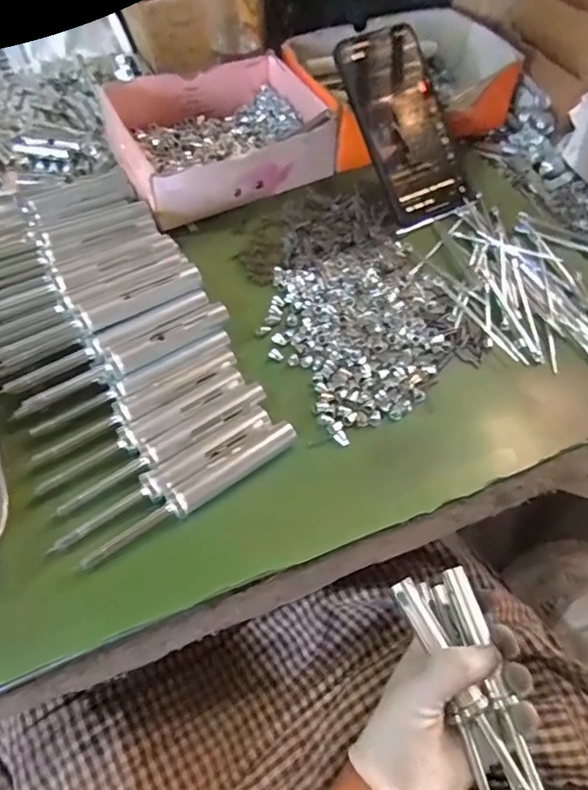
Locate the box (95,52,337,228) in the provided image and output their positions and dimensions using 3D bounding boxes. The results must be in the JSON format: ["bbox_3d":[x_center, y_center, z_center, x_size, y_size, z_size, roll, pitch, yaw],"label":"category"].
[{"bbox_3d":[-0.068,-0.240,0.470,0.182,0.052,0.148,-25,63,-15],"label":"box"}]

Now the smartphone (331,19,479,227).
[{"bbox_3d":[0.096,-0.230,0.444,0.077,0.015,0.158,-27,98,-16],"label":"smartphone"}]

